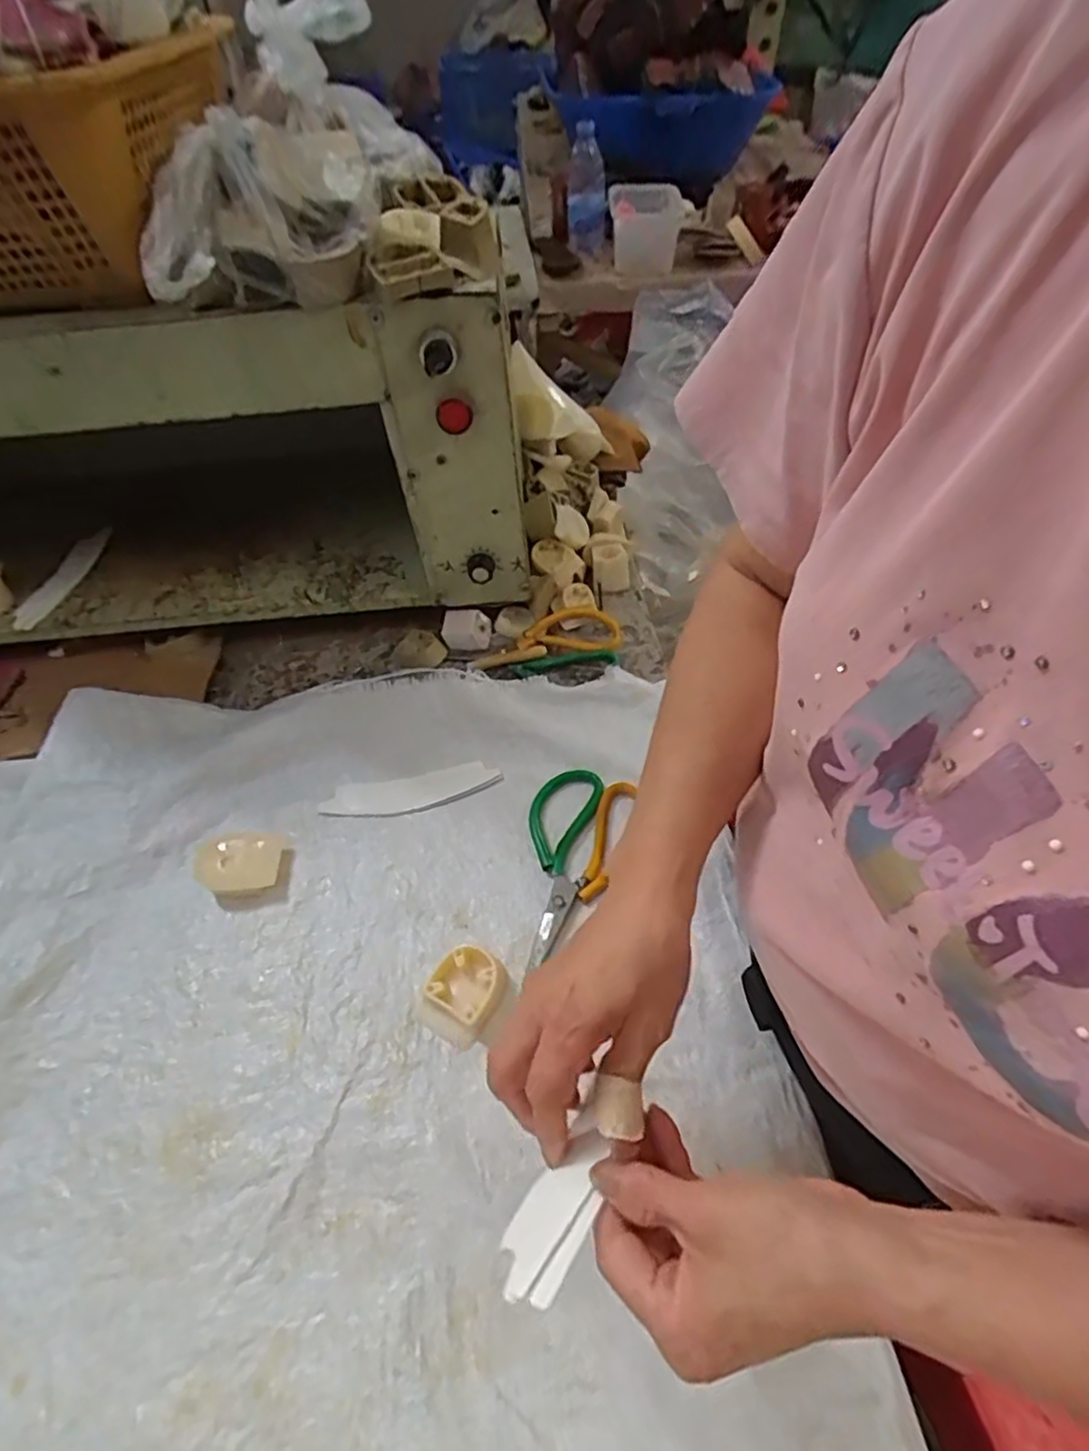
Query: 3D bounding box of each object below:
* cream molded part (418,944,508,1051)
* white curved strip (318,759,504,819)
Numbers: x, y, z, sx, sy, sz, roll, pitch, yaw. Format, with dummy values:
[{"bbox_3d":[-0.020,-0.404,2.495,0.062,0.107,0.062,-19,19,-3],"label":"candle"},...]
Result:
[{"bbox_3d":[-0.060,0.187,0.489,0.057,0.022,0.062,28,59,23],"label":"cream molded part"},{"bbox_3d":[-0.117,0.059,0.607,0.156,0.007,0.037,-10,52,-4],"label":"white curved strip"}]

